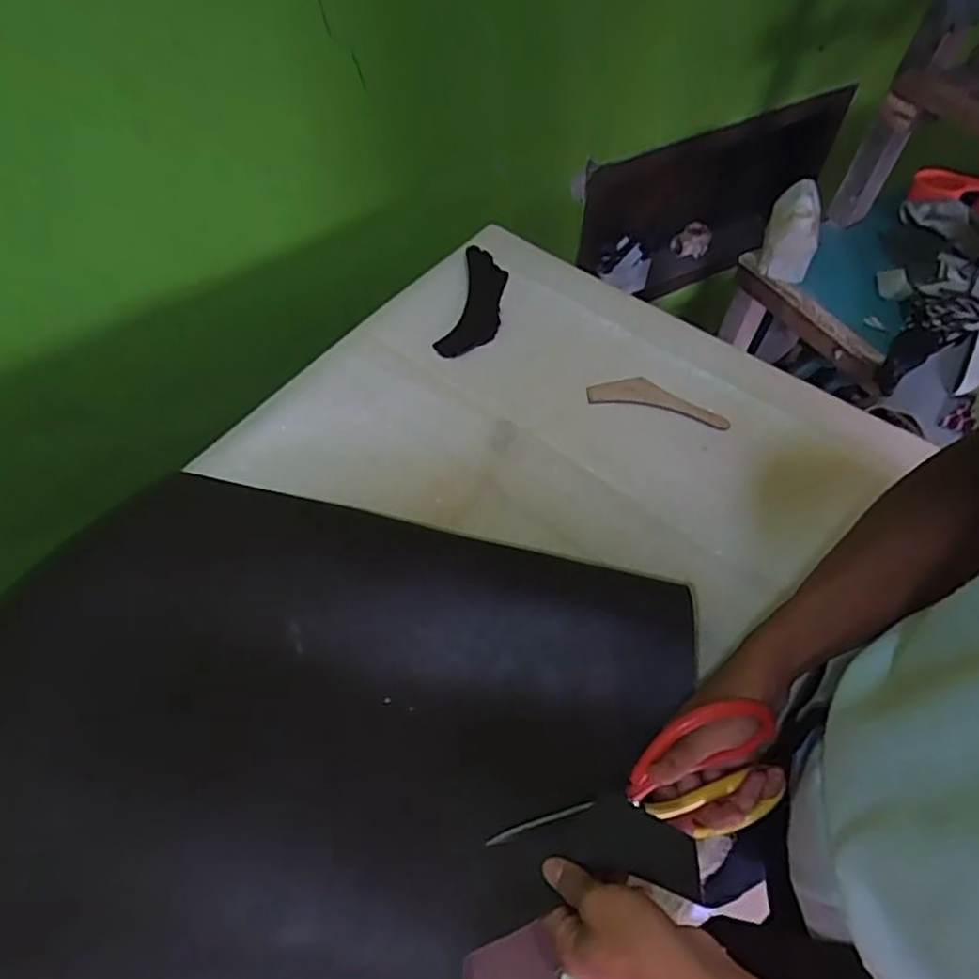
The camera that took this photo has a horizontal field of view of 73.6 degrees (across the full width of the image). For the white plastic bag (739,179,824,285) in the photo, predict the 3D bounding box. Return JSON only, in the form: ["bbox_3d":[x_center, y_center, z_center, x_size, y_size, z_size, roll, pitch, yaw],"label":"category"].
[{"bbox_3d":[0.445,-0.384,0.977,0.094,0.100,0.108,23,59,15],"label":"white plastic bag"}]

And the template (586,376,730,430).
[{"bbox_3d":[0.184,-0.098,0.710,0.149,0.006,0.041,14,58,9],"label":"template"}]

